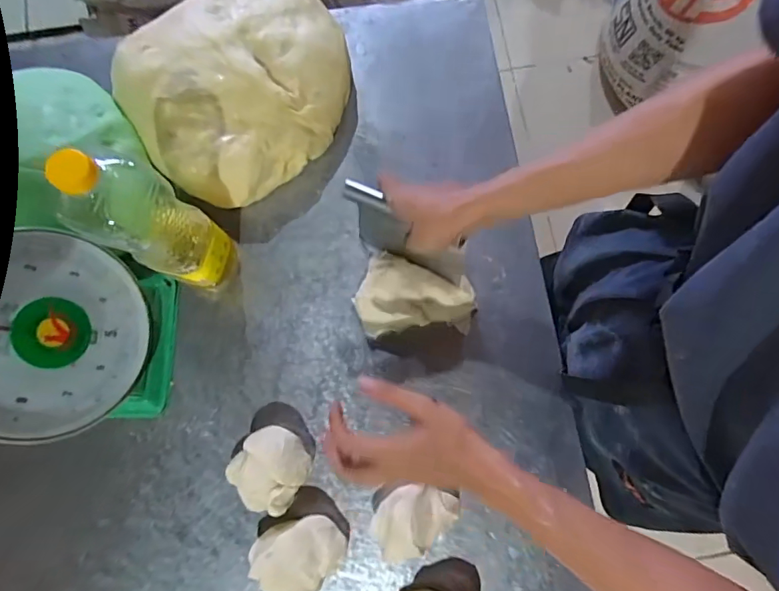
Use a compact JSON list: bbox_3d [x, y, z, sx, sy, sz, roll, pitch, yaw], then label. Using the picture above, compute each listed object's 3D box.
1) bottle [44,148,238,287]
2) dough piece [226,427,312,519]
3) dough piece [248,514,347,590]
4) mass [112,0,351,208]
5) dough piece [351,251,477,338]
[{"bbox_3d":[-0.226,-0.064,0.458,0.069,0.262,0.081,33,81,6],"label":"bottle"},{"bbox_3d":[-0.135,0.196,0.520,0.081,0.047,0.084,0,79,0],"label":"dough piece"},{"bbox_3d":[-0.101,0.289,0.512,0.091,0.054,0.080,-41,82,-7],"label":"dough piece"},{"bbox_3d":[-0.183,-0.258,0.580,0.278,0.107,0.234,-30,80,-5],"label":"mass"},{"bbox_3d":[0.032,0.010,0.550,0.140,0.056,0.094,17,80,3],"label":"dough piece"}]

